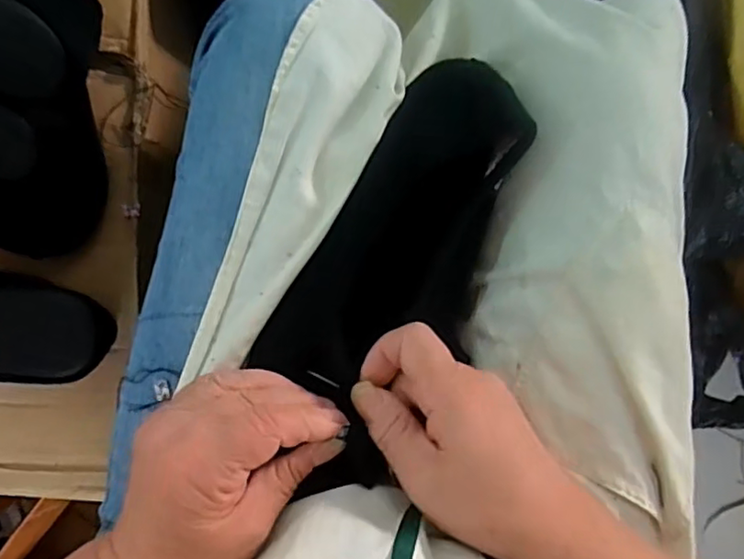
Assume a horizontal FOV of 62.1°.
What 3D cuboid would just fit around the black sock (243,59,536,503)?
[{"bbox_3d":[0.018,-0.006,0.348,0.098,0.060,0.228,28,88,-1],"label":"black sock"}]

